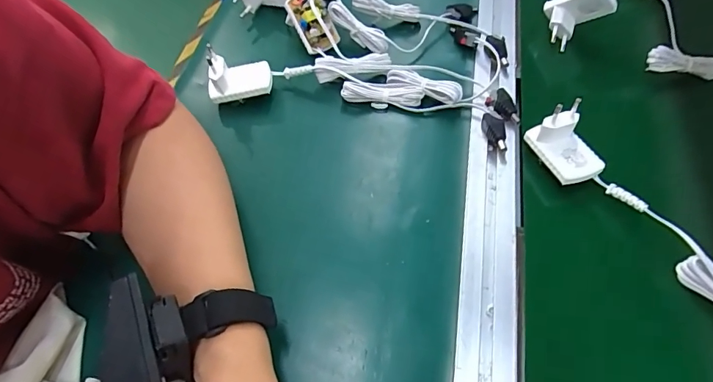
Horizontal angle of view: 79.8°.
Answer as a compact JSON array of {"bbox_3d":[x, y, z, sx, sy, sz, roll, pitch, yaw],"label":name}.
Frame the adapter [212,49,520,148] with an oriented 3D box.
[{"bbox_3d":[0.005,-0.096,0.400,0.284,0.040,0.085,8,59,8],"label":"adapter"}]

